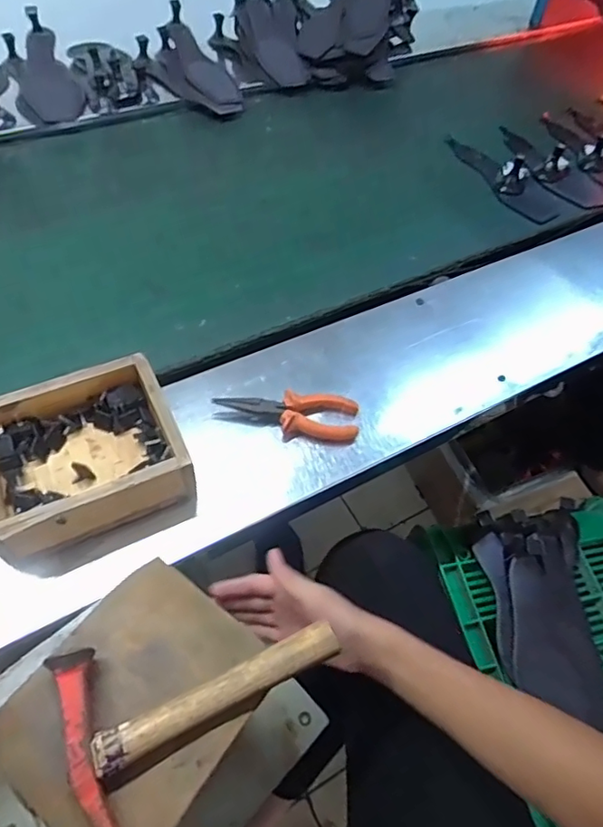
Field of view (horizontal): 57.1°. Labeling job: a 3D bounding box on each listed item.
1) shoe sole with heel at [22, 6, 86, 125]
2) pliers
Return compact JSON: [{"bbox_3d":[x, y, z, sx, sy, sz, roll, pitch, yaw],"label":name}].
[{"bbox_3d":[-0.442,-0.599,0.950,0.100,0.091,0.217,-17,58,-16],"label":"shoe sole with heel"},{"bbox_3d":[-0.015,-0.003,0.614,0.154,0.026,0.053,8,55,1],"label":"pliers"}]

